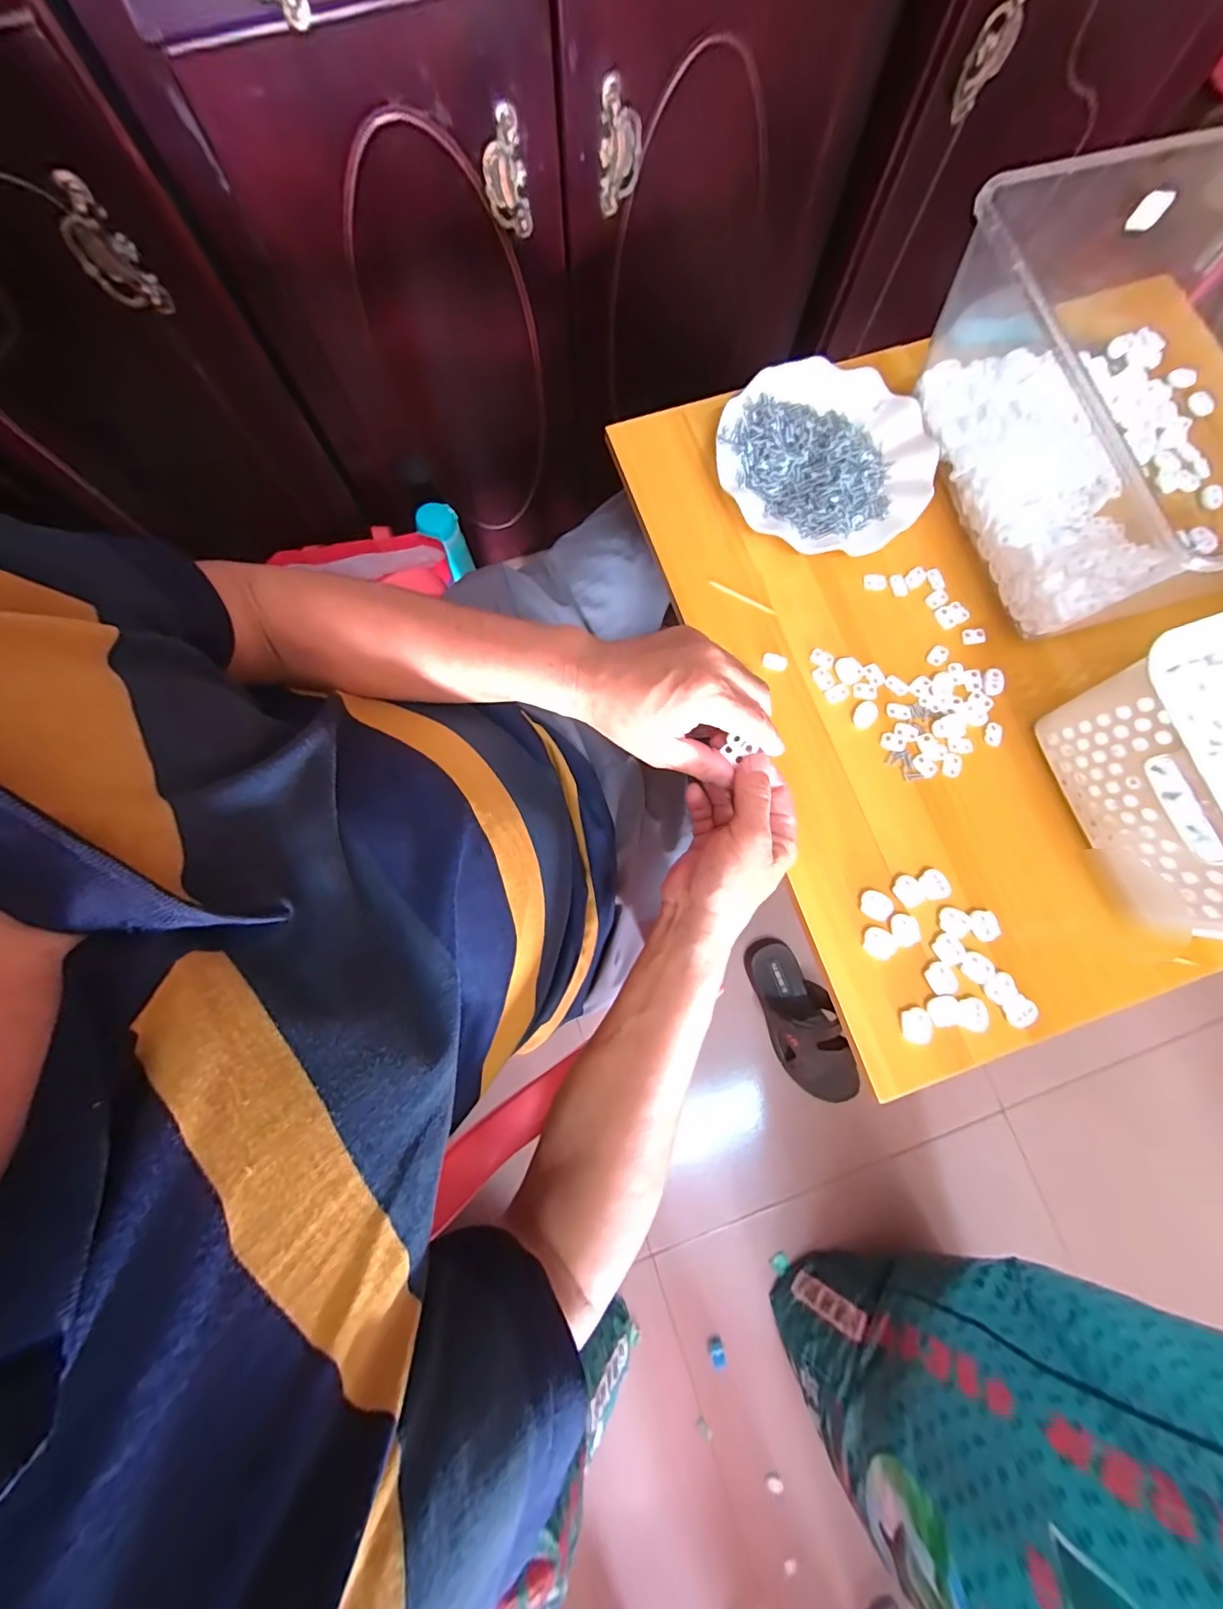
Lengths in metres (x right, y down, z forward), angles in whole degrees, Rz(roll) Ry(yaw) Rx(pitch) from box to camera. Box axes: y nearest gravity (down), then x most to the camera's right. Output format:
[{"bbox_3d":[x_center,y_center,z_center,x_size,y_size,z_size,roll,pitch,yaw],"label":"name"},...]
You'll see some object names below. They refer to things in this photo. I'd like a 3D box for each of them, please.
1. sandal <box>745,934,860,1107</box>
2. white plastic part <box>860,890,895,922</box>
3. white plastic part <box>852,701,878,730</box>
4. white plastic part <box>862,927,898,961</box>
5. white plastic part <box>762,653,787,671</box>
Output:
[{"bbox_3d":[0.299,0.339,0.806,0.104,0.066,0.252,-19,80,-5],"label":"sandal"},{"bbox_3d":[0.198,0.076,0.386,0.023,0.005,0.020,30,80,4],"label":"white plastic part"},{"bbox_3d":[0.207,-0.073,0.420,0.017,0.004,0.025,35,80,5],"label":"white plastic part"},{"bbox_3d":[0.198,0.103,0.379,0.024,0.004,0.021,29,80,4],"label":"white plastic part"},{"bbox_3d":[0.136,-0.119,0.428,0.021,0.004,0.015,20,79,2],"label":"white plastic part"}]

